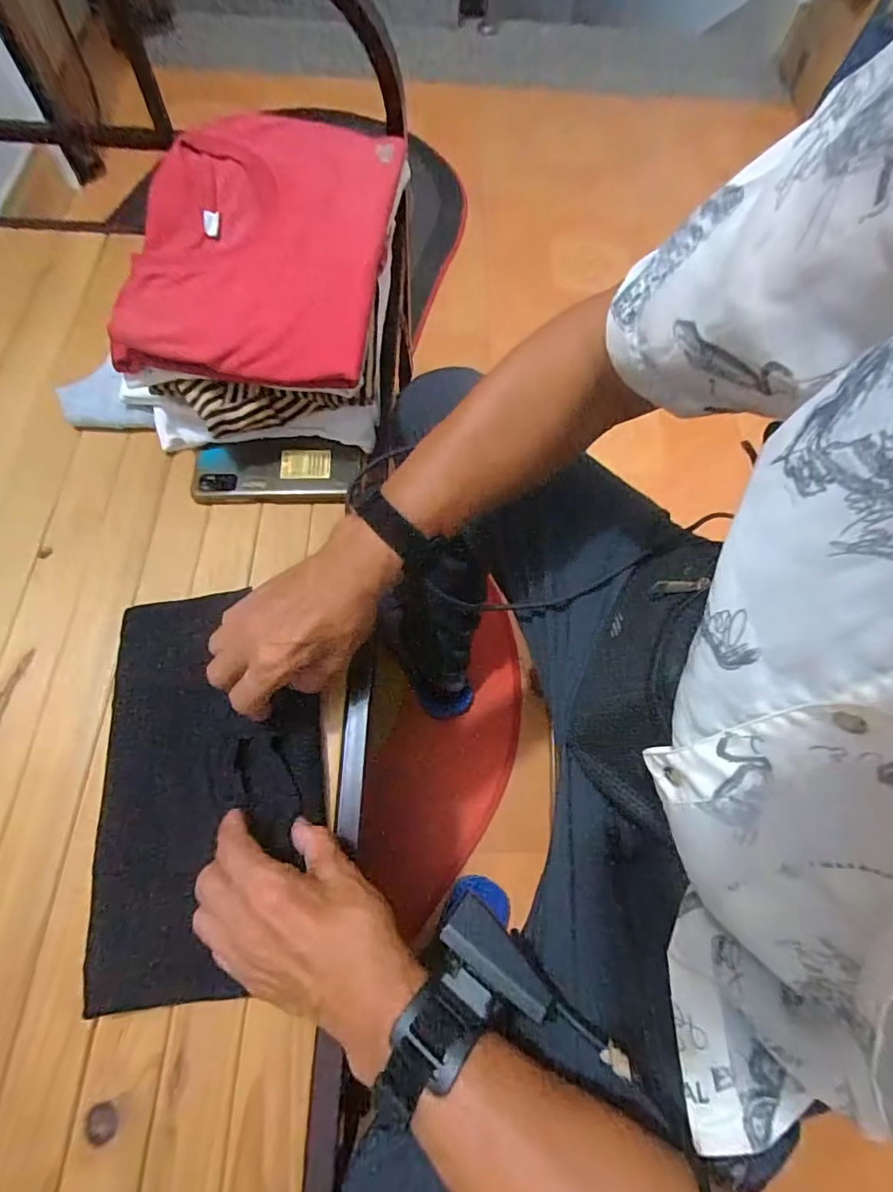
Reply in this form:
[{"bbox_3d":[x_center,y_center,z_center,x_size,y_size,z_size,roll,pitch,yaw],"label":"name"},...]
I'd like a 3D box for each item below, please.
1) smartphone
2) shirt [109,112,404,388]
[{"bbox_3d":[-0.166,-0.126,0.514,0.160,0.015,0.069,-4,72,-2],"label":"smartphone"},{"bbox_3d":[-0.167,-0.335,0.477,0.211,0.034,0.309,6,72,1],"label":"shirt"}]

